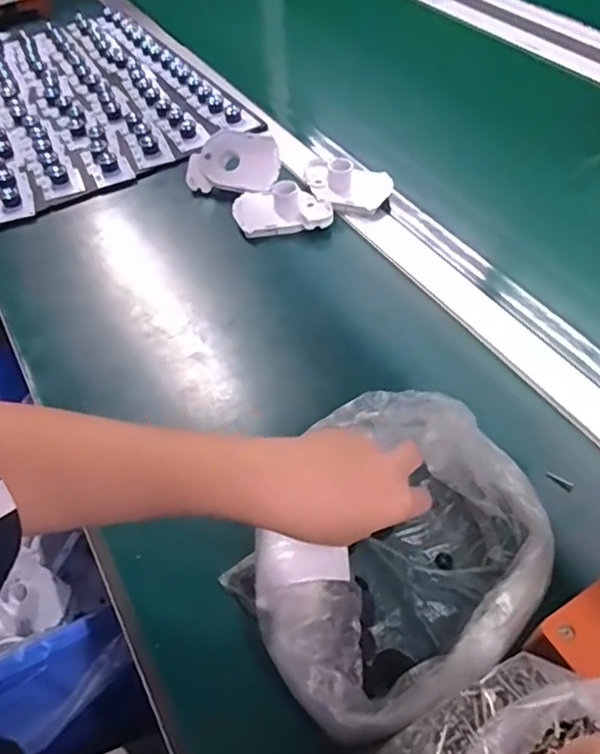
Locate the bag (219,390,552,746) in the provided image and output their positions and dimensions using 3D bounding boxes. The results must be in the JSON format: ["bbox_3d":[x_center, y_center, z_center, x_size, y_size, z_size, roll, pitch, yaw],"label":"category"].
[{"bbox_3d":[0.056,0.107,0.368,0.189,0.057,0.163,-34,57,-21],"label":"bag"}]

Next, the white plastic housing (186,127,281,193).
[{"bbox_3d":[-0.076,-0.244,0.667,0.102,0.040,0.062,8,52,10],"label":"white plastic housing"}]

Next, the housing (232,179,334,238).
[{"bbox_3d":[-0.019,-0.180,0.624,0.105,0.034,0.065,-2,51,2],"label":"housing"}]

